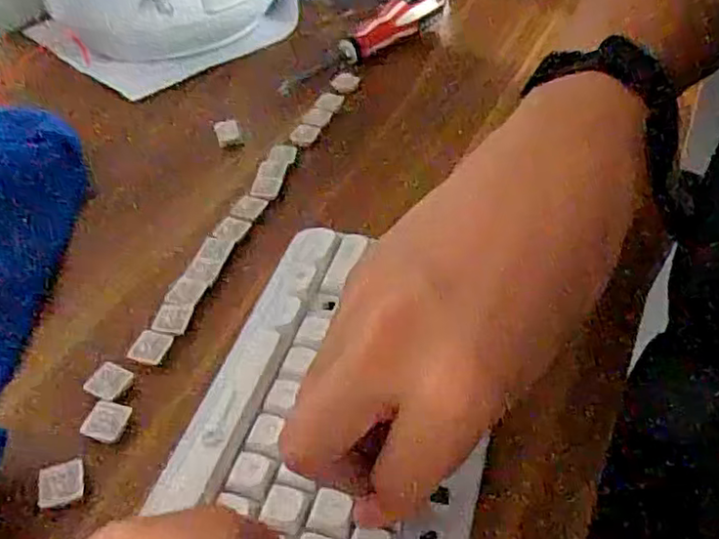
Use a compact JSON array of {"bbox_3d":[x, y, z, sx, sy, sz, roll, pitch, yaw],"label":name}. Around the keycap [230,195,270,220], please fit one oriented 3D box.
[{"bbox_3d":[-0.069,-0.040,0.404,0.020,0.004,0.020,20,50,23],"label":"keycap"}]

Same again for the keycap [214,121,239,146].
[{"bbox_3d":[-0.095,-0.099,0.465,0.017,0.008,0.018,-12,45,-7],"label":"keycap"}]

